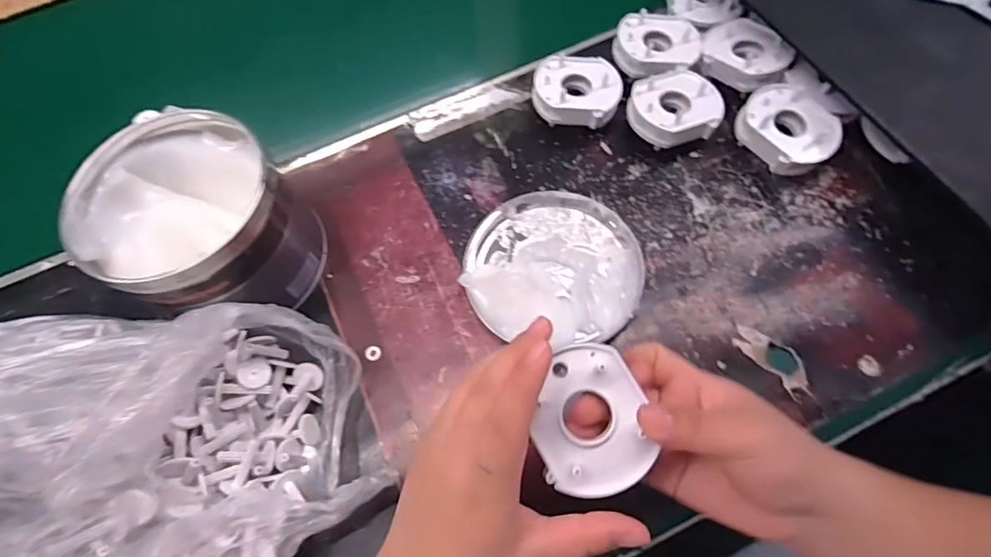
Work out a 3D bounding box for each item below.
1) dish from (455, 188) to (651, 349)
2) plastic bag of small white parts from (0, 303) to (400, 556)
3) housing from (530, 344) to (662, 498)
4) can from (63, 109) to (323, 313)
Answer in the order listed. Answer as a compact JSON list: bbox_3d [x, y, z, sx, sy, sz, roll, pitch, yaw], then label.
[{"bbox_3d":[0.043,-0.013,0.369,0.126,0.027,0.120,-1,65,3],"label":"dish"},{"bbox_3d":[-0.212,0.105,0.265,0.259,0.148,0.207,-18,66,-5],"label":"plastic bag of small white parts"},{"bbox_3d":[0.046,0.070,0.249,0.051,0.015,0.069,-14,78,4],"label":"housing"},{"bbox_3d":[-0.202,-0.034,0.354,0.125,0.102,0.122,-1,65,3],"label":"can"}]

